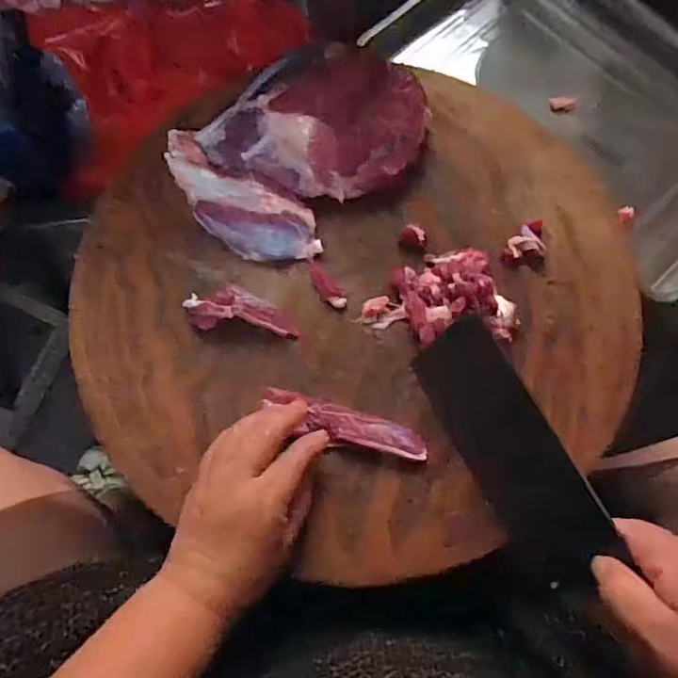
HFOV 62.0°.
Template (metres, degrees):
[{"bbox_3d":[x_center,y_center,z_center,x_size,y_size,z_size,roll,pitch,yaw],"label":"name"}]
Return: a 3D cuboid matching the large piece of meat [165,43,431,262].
[{"bbox_3d":[-0.032,-0.173,0.478,0.208,0.074,0.151,-35,75,-13],"label":"large piece of meat"}]

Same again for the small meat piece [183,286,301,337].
[{"bbox_3d":[-0.079,-0.023,0.458,0.090,0.015,0.035,5,70,1],"label":"small meat piece"}]

